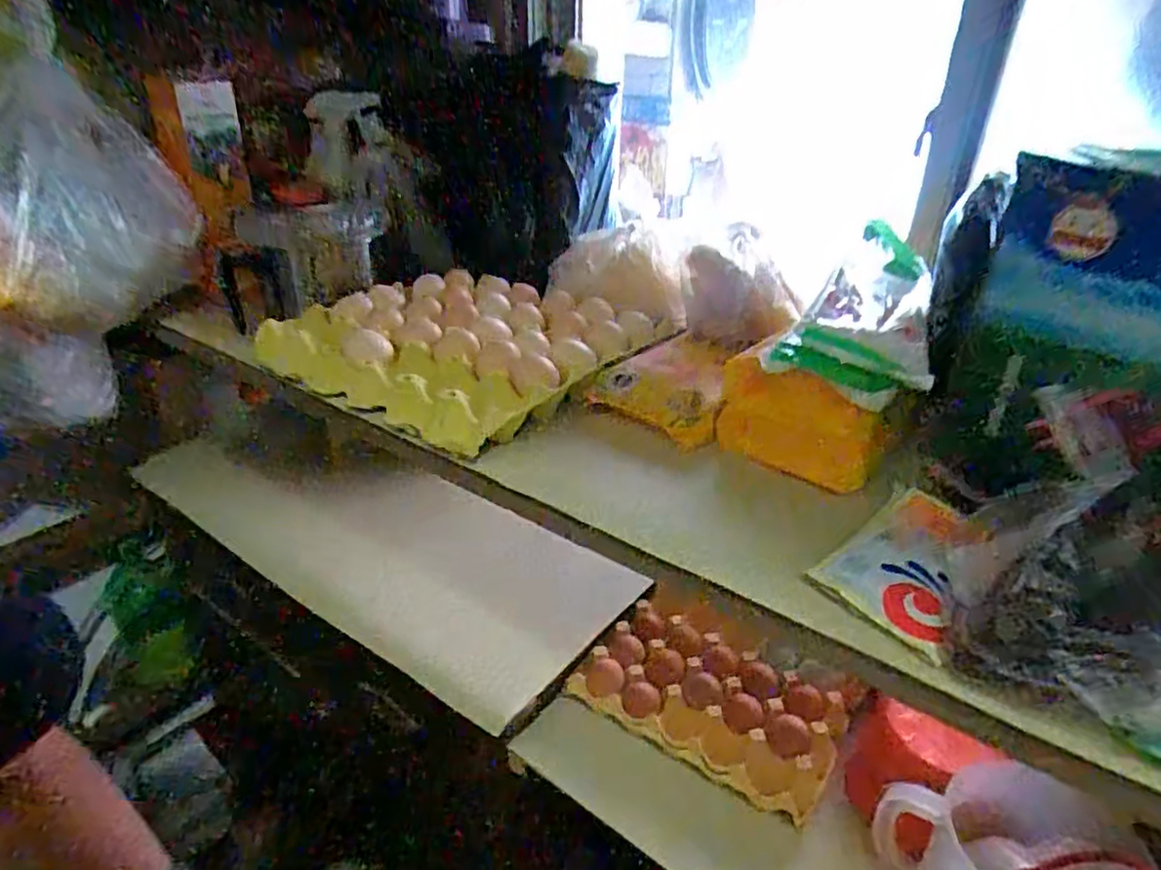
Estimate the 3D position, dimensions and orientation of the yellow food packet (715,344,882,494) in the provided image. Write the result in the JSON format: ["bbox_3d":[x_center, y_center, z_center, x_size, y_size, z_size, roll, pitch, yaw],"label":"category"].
[{"bbox_3d":[0.154,-0.010,0.495,0.118,0.072,0.026,26,37,37],"label":"yellow food packet"}]

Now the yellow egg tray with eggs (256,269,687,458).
[{"bbox_3d":[-0.107,-0.091,0.657,0.306,0.057,0.260,20,34,30],"label":"yellow egg tray with eggs"}]

